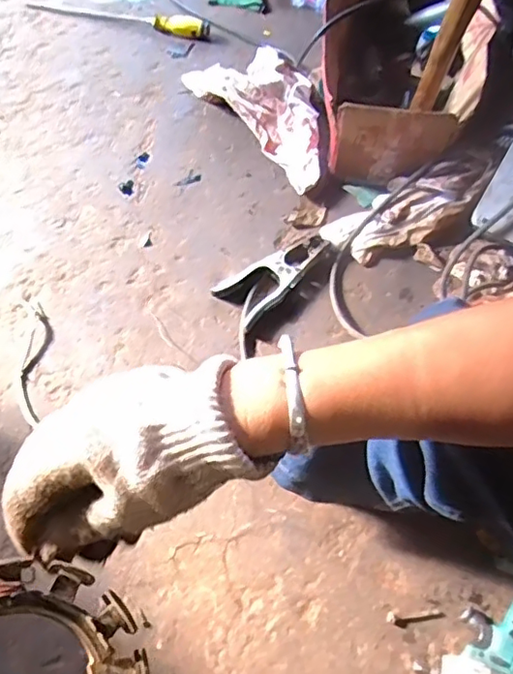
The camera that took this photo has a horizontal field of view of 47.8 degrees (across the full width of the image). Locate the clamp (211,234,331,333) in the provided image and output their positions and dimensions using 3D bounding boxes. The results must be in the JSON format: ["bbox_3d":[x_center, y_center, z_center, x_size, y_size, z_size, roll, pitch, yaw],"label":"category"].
[{"bbox_3d":[0.029,-0.105,0.913,0.193,0.026,0.087,-40,73,-13],"label":"clamp"}]

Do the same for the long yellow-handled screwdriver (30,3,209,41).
[{"bbox_3d":[-0.275,-0.629,1.122,0.372,0.033,0.036,15,66,7],"label":"long yellow-handled screwdriver"}]

